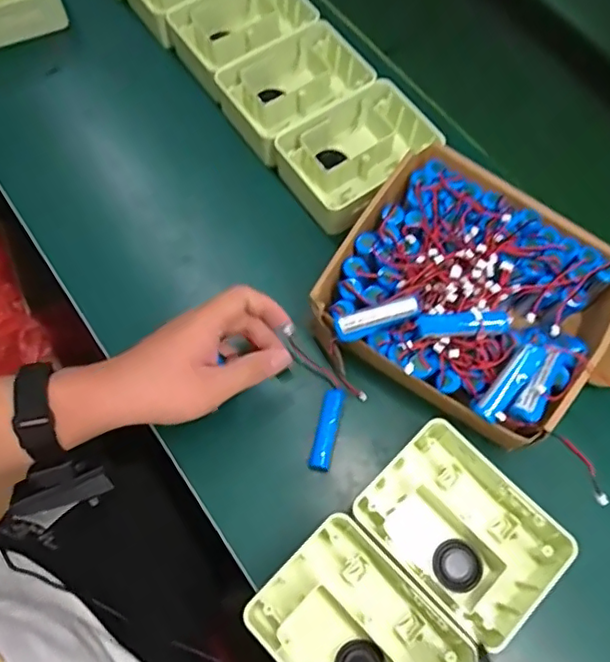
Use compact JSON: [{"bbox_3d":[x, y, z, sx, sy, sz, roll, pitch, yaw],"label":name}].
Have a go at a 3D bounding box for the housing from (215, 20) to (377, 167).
[{"bbox_3d":[-0.009,-0.248,0.624,0.149,0.073,0.107,-31,71,-14],"label":"housing"}]

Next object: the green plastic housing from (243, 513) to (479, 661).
[{"bbox_3d":[0.039,0.226,0.427,0.108,0.046,0.142,-42,74,-17],"label":"green plastic housing"}]

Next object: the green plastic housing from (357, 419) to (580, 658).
[{"bbox_3d":[0.117,0.156,0.449,0.154,0.048,0.117,42,72,15],"label":"green plastic housing"}]

